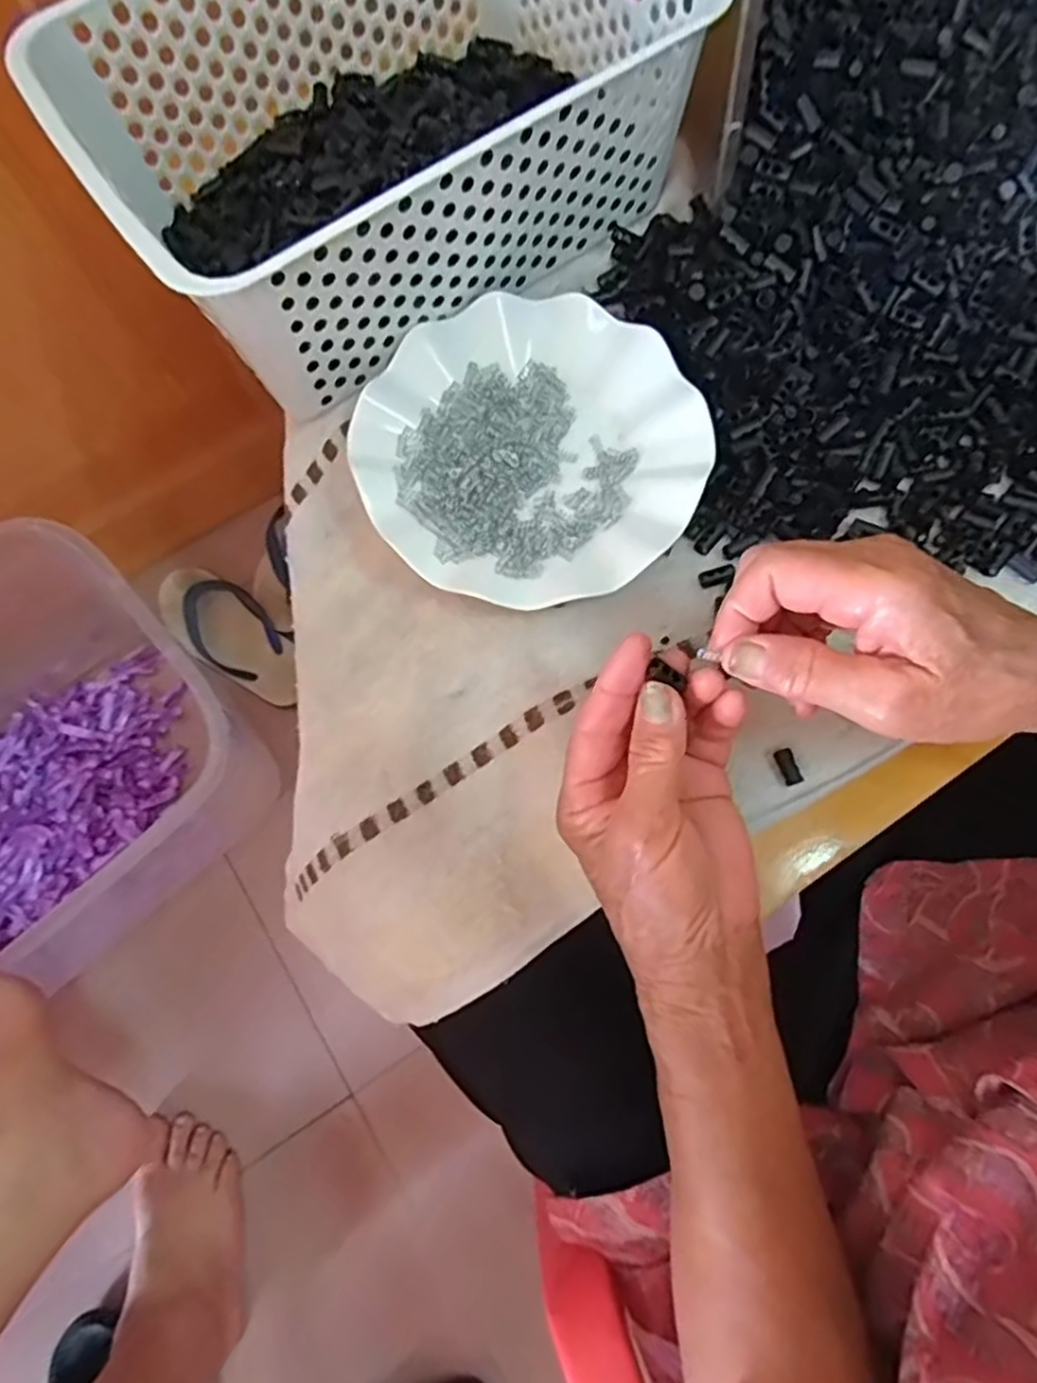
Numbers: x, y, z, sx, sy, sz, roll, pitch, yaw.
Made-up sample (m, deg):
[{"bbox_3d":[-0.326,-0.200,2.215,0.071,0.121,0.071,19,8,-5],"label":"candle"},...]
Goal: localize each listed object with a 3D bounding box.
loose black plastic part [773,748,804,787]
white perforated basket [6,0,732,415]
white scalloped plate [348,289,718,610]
[{"bbox_3d":[0.133,0.037,0.353,0.009,0.007,0.018,-17,75,-6],"label":"loose black plastic part"},{"bbox_3d":[-0.074,-0.312,0.384,0.305,0.097,0.204,-32,77,-9],"label":"white perforated basket"},{"bbox_3d":[0.005,-0.134,0.393,0.179,0.026,0.180,0,74,-1],"label":"white scalloped plate"}]

